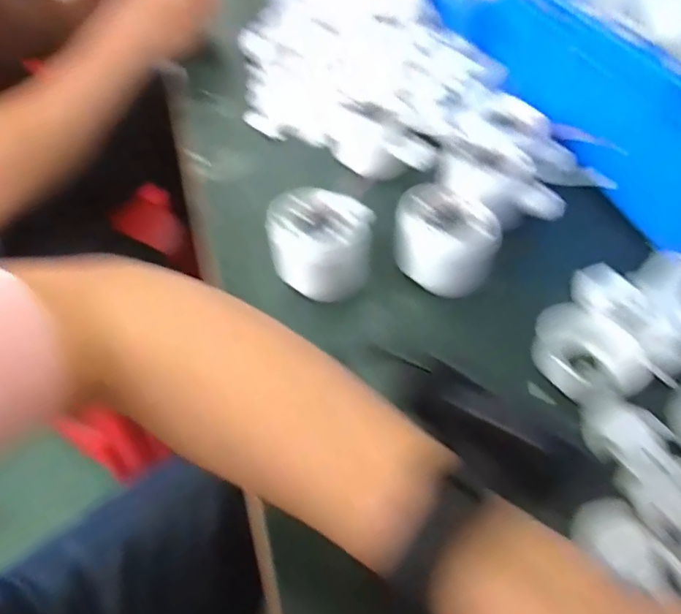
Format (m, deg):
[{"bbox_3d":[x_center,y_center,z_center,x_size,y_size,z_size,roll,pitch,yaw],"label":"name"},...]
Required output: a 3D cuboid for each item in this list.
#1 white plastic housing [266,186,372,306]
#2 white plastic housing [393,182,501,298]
[{"bbox_3d":[-0.016,-0.045,0.367,0.068,0.048,0.072,2,51,3],"label":"white plastic housing"},{"bbox_3d":[0.077,-0.046,0.382,0.066,0.051,0.062,-1,51,1],"label":"white plastic housing"}]

